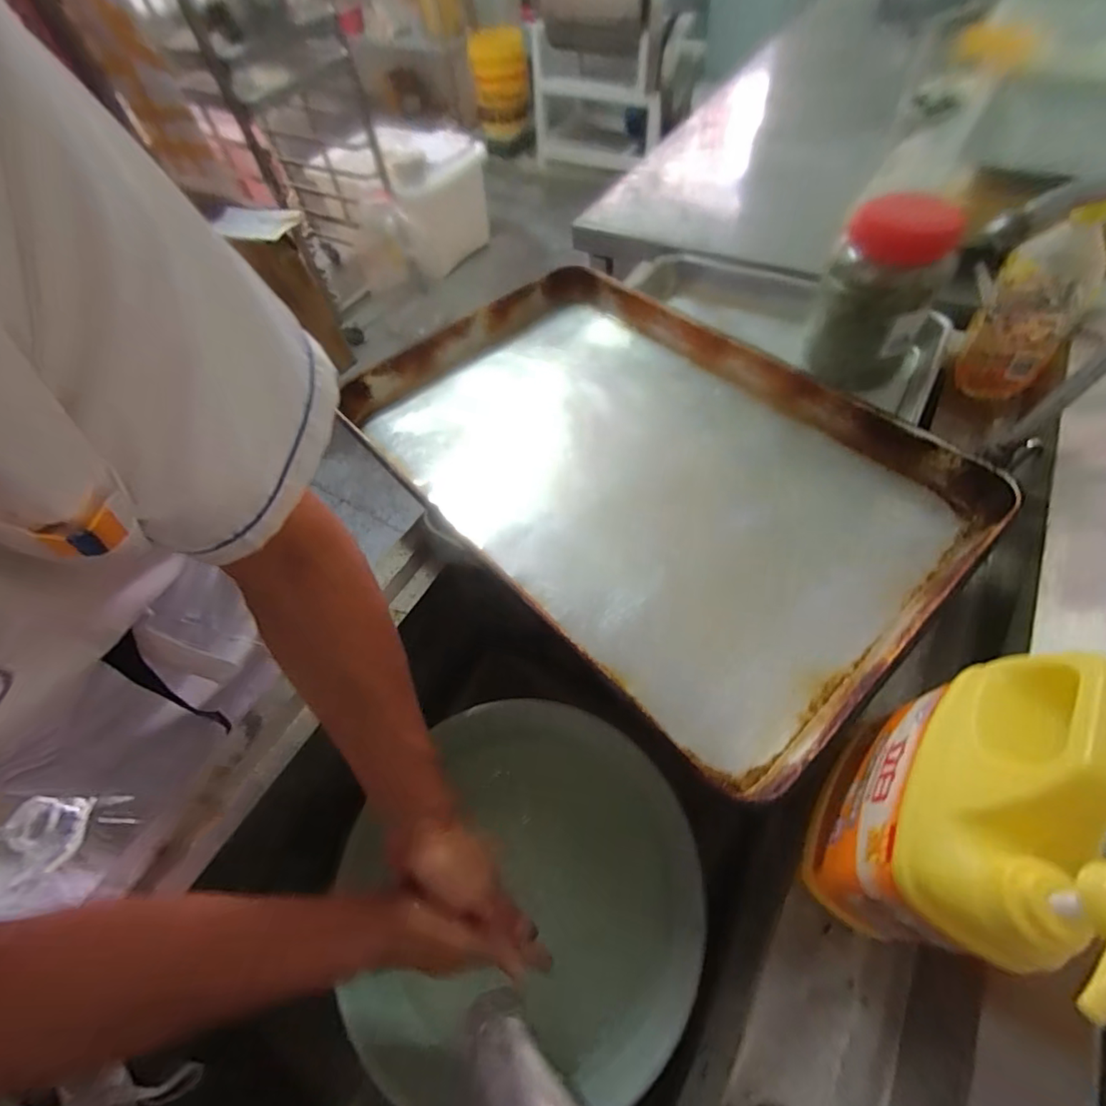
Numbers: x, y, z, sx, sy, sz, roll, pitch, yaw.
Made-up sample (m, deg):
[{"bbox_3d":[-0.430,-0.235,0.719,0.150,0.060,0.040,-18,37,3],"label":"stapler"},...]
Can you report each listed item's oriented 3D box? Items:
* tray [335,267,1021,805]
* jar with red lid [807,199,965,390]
[{"bbox_3d":[0.078,-0.115,0.554,0.410,0.052,0.624,-40,65,-19],"label":"tray"},{"bbox_3d":[0.399,-0.320,0.634,0.125,0.190,0.109,22,63,15],"label":"jar with red lid"}]

